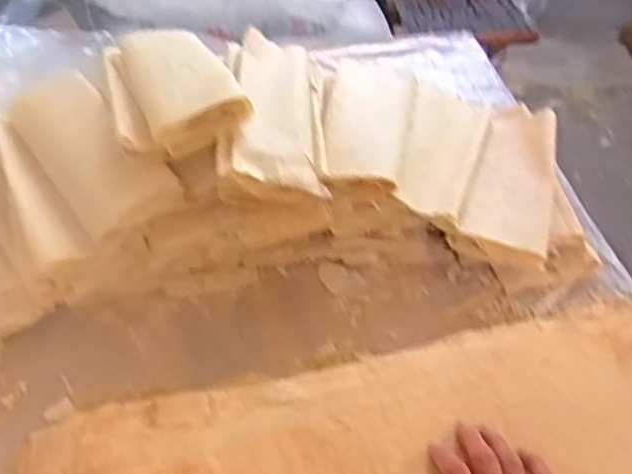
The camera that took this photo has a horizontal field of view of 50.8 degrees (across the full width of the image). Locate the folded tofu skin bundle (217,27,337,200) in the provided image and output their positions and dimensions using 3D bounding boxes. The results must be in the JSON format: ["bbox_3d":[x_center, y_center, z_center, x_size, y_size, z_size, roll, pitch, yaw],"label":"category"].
[{"bbox_3d":[-0.047,-0.151,0.801,0.124,0.048,0.275,0,46,0],"label":"folded tofu skin bundle"}]

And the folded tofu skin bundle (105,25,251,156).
[{"bbox_3d":[-0.177,-0.197,0.809,0.143,0.044,0.262,-13,47,-12],"label":"folded tofu skin bundle"}]

